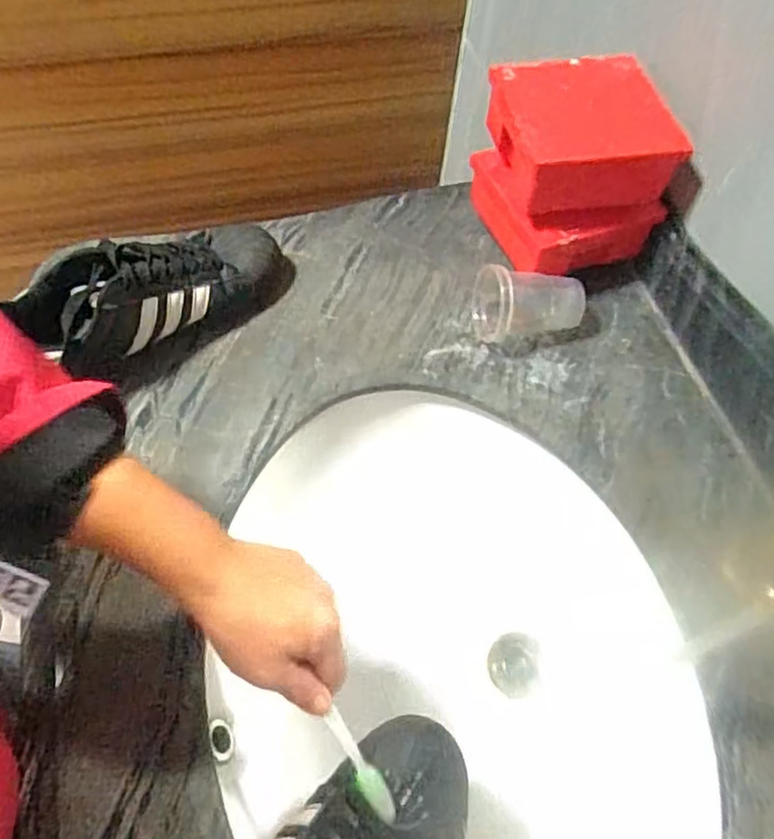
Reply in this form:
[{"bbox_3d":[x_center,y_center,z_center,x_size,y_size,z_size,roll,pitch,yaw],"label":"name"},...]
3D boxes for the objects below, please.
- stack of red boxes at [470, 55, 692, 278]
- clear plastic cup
[{"bbox_3d":[0.164,-0.228,0.598,0.133,0.160,0.147,-11,60,-9],"label":"stack of red boxes"},{"bbox_3d":[0.128,-0.103,0.574,0.100,0.060,0.065,11,59,4],"label":"clear plastic cup"}]

